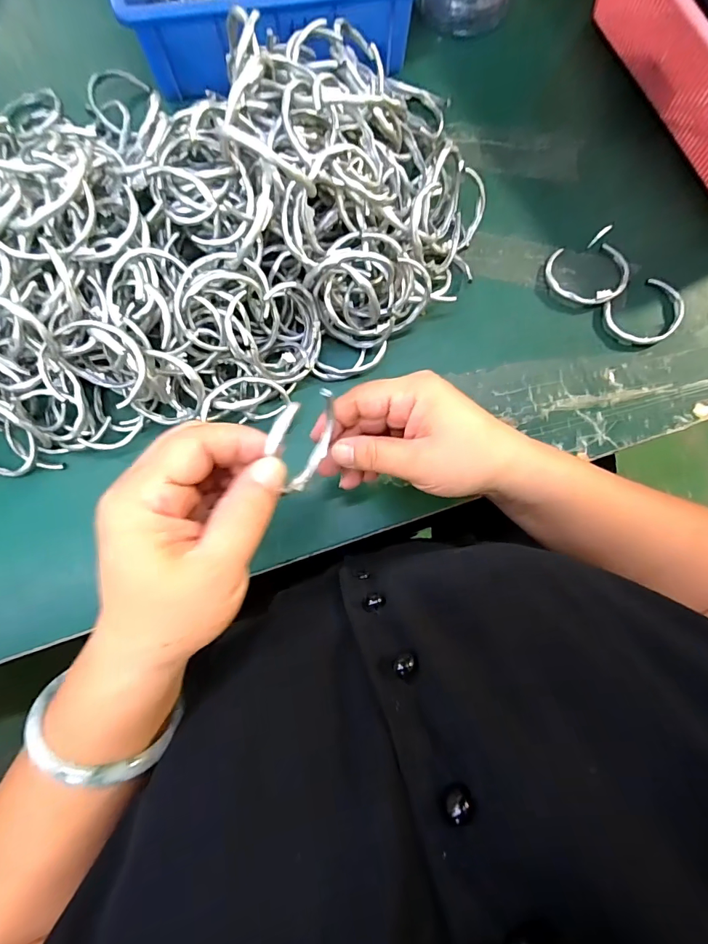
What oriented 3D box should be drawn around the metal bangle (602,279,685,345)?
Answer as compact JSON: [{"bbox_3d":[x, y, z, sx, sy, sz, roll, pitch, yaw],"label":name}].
[{"bbox_3d":[0.247,-0.133,0.363,0.066,0.006,0.050,-30,82,-6],"label":"metal bangle"}]

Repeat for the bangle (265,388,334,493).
[{"bbox_3d":[-0.025,-0.018,0.223,0.016,0.062,0.057,26,81,4],"label":"bangle"}]

